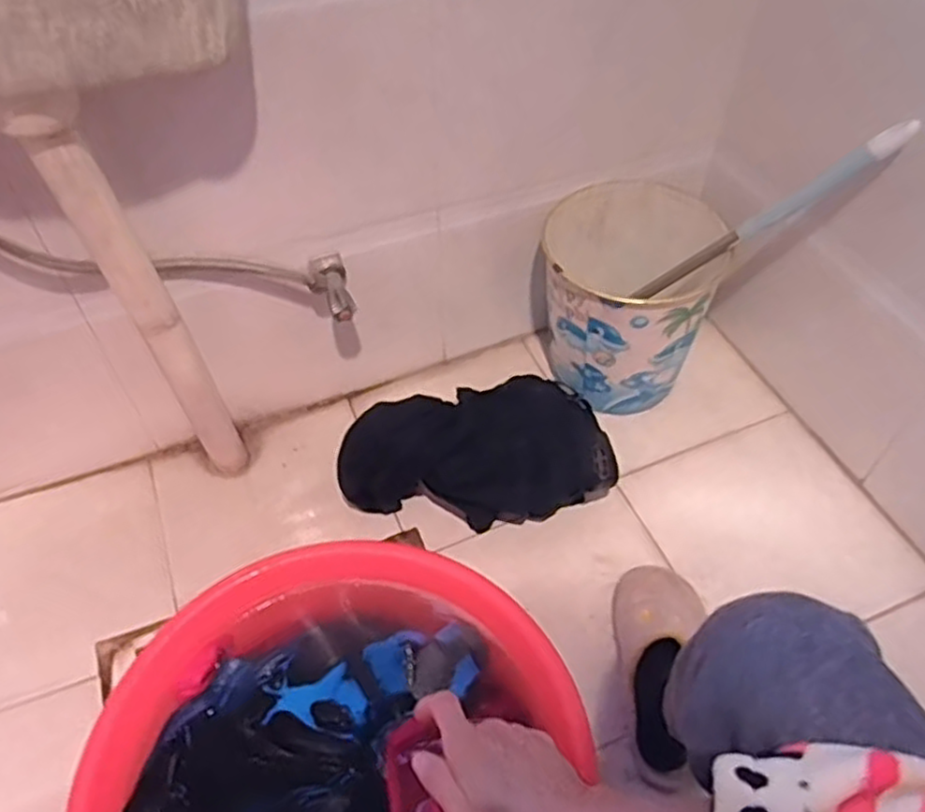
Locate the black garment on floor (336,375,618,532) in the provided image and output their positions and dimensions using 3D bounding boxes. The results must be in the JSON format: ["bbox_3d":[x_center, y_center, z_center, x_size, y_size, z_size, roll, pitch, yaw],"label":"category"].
[{"bbox_3d":[0.015,0.068,0.983,0.352,0.150,0.187,-10,52,-8],"label":"black garment on floor"}]

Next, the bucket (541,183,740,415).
[{"bbox_3d":[0.228,-0.137,1.068,0.229,0.276,0.223,0,51,0],"label":"bucket"}]

